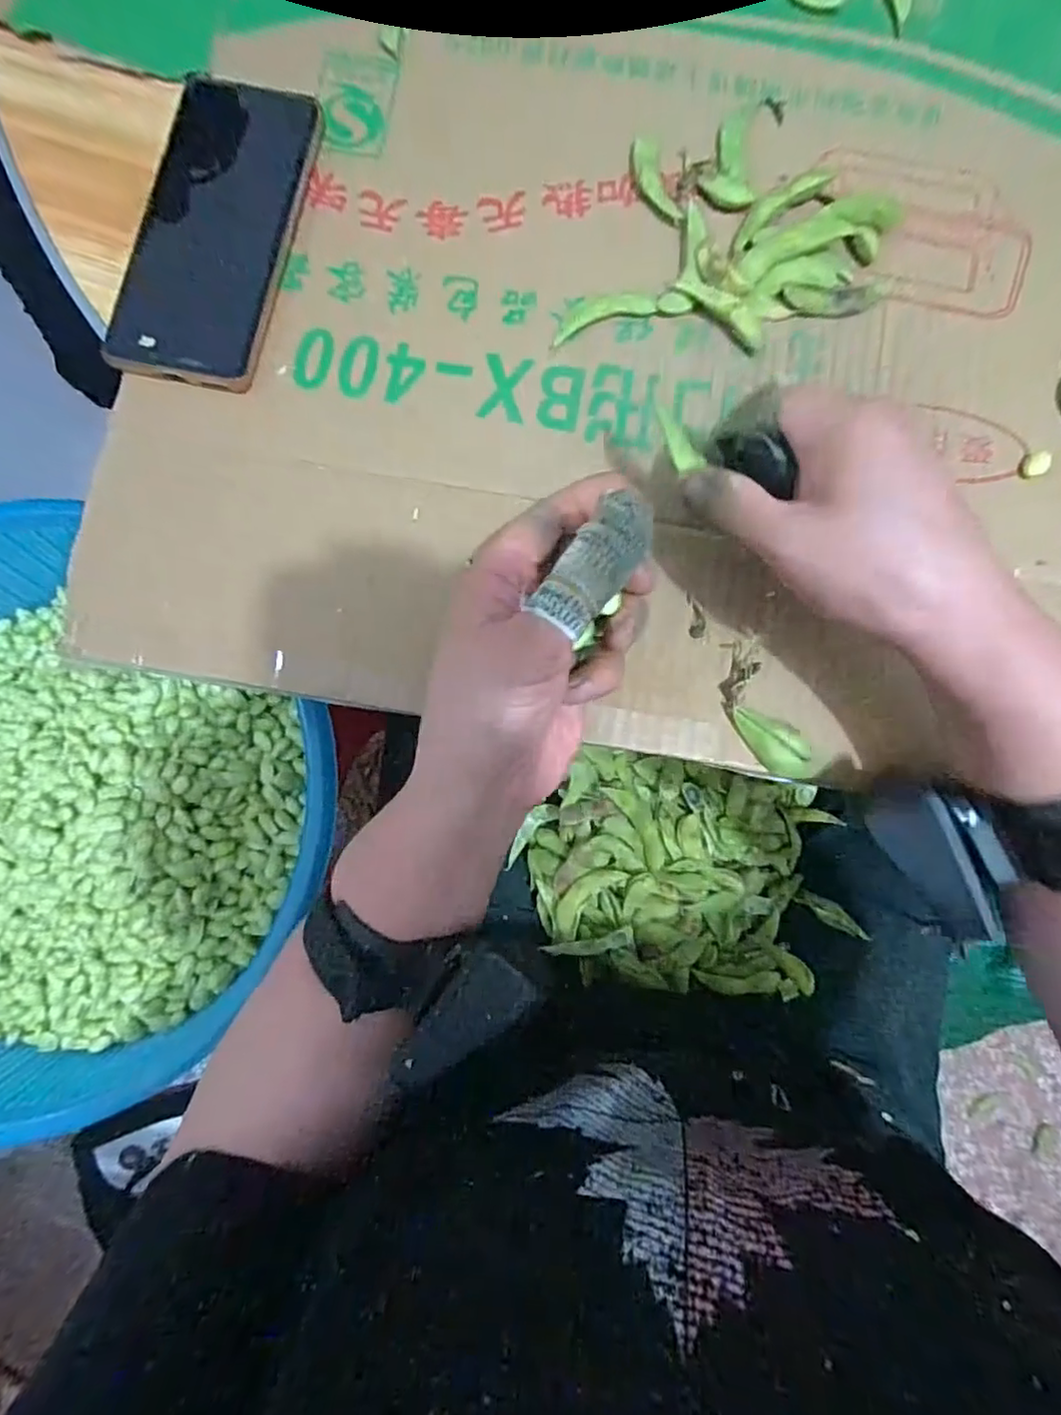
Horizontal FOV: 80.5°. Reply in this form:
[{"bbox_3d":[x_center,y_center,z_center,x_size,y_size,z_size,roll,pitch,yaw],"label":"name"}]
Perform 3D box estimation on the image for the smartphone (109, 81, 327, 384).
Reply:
[{"bbox_3d":[-0.163,-0.248,0.327,0.075,0.014,0.174,12,82,2],"label":"smartphone"}]

